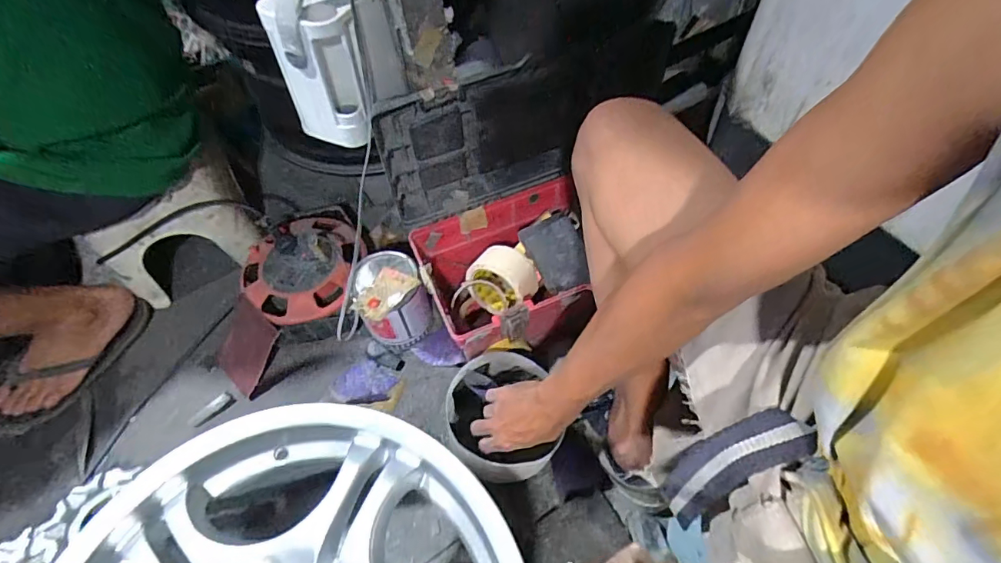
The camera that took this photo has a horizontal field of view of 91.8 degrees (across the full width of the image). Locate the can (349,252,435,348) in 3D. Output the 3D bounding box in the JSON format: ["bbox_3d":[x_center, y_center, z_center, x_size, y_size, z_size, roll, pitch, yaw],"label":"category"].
[{"bbox_3d":[-0.166,0.031,0.752,0.099,0.135,0.103,-2,58,3],"label":"can"}]

